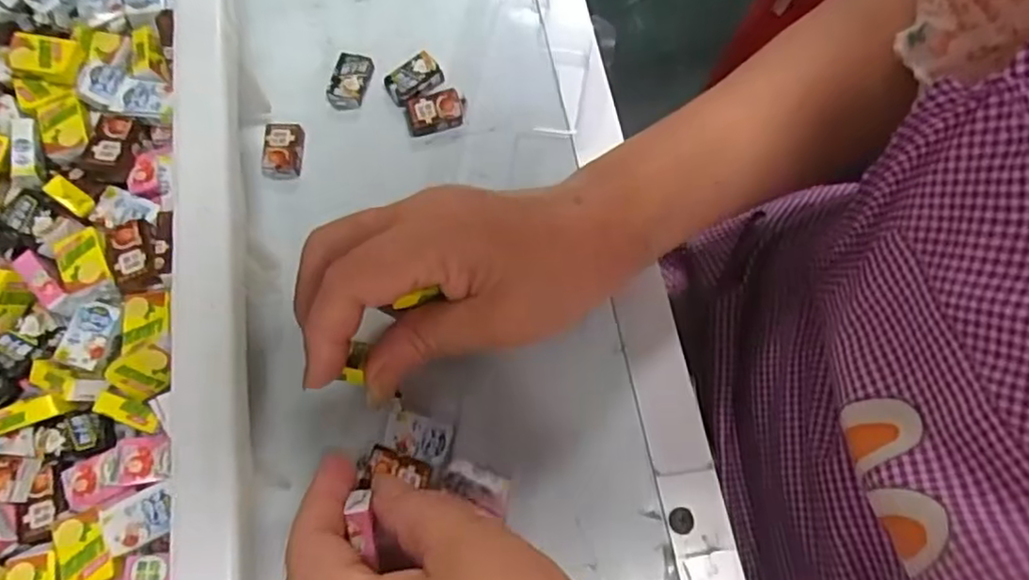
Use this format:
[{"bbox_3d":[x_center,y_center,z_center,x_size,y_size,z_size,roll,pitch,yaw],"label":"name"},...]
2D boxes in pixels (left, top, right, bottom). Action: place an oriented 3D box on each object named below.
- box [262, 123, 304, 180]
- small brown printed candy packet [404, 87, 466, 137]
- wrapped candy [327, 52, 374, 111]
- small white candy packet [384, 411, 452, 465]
[{"bbox_3d":[-0.109,-0.066,0.312,0.018,0.007,0.028,-2,71,0],"label":"box"},{"bbox_3d":[-0.039,-0.086,0.318,0.028,0.007,0.019,-14,71,-4],"label":"small brown printed candy packet"},{"bbox_3d":[-0.080,-0.103,0.325,0.019,0.008,0.029,9,71,4],"label":"wrapped candy"},{"bbox_3d":[-0.039,0.059,0.265,0.027,0.004,0.016,13,71,6],"label":"small white candy packet"}]

